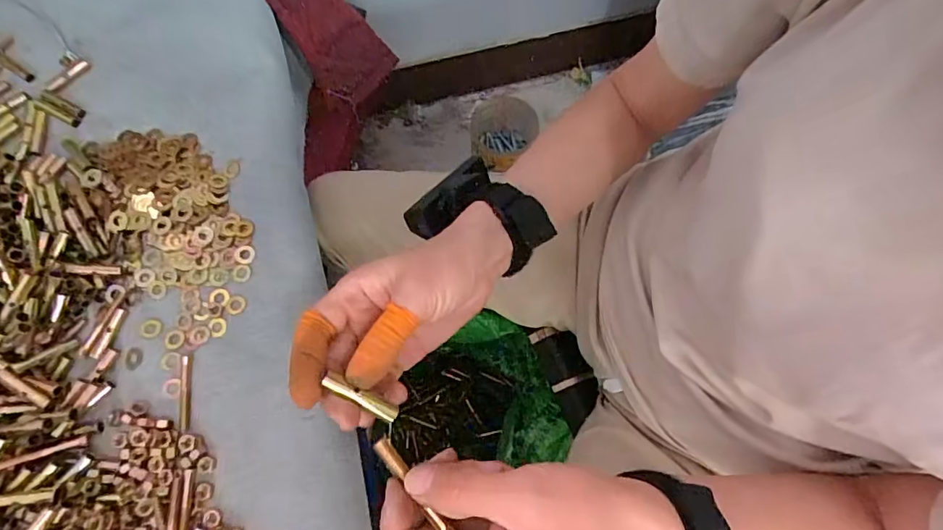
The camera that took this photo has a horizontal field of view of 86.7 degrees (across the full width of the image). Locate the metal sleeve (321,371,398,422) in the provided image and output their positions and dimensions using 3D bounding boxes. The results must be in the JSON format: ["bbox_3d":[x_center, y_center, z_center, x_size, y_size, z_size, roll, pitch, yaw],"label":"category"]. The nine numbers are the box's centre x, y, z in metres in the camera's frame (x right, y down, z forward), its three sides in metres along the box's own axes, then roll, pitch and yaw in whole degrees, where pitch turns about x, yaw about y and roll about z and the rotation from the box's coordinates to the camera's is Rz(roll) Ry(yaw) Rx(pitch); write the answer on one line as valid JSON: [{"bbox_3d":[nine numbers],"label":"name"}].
[{"bbox_3d":[-0.057,0.069,0.260,0.040,0.008,0.008,36,72,-20],"label":"metal sleeve"}]

